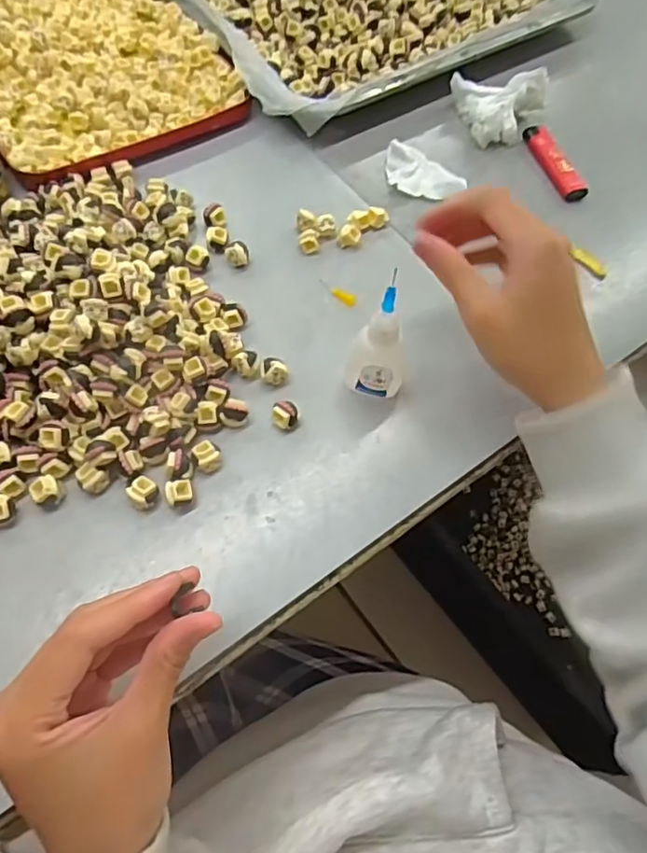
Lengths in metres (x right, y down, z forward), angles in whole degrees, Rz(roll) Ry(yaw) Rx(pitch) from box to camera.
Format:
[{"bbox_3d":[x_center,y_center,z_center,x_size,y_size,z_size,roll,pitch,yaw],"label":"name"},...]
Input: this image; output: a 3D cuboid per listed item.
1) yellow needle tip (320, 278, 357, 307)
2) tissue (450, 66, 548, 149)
[{"bbox_3d":[0.009,-0.095,0.406,0.033,0.004,0.009,34,68,15],"label":"yellow needle tip"},{"bbox_3d":[0.151,-0.270,0.490,0.071,0.038,0.064,-11,64,-6],"label":"tissue"}]

